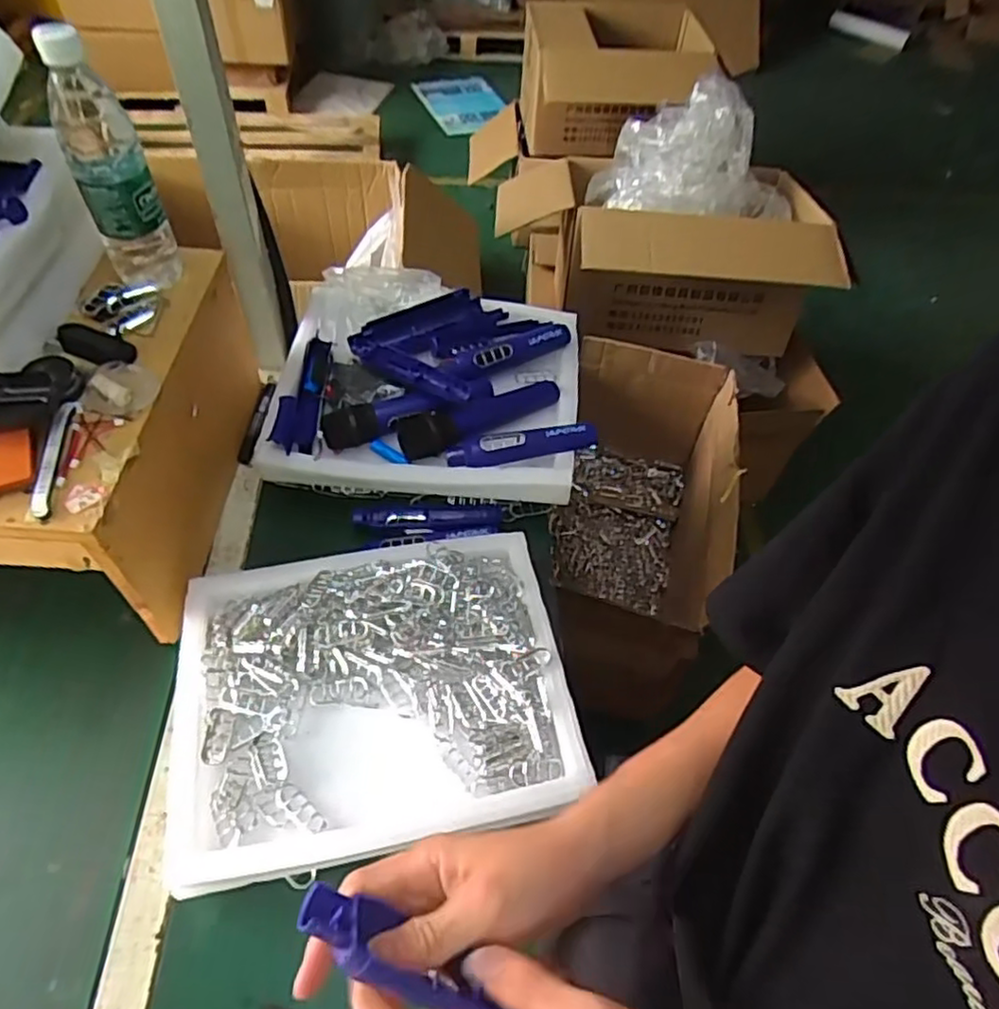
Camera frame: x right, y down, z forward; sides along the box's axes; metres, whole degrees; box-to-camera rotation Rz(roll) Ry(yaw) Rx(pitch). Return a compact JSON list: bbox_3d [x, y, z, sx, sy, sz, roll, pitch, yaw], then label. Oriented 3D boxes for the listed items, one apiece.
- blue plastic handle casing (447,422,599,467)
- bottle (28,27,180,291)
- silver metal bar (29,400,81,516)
[{"bbox_3d":[0.026,-0.069,0.746,0.165,0.030,0.036,-6,54,-10],"label":"blue plastic handle casing"},{"bbox_3d":[-0.354,-0.302,0.617,0.063,0.219,0.055,-21,58,-20],"label":"bottle"},{"bbox_3d":[-0.367,-0.040,0.556,0.017,0.007,0.121,-4,54,-9],"label":"silver metal bar"}]

